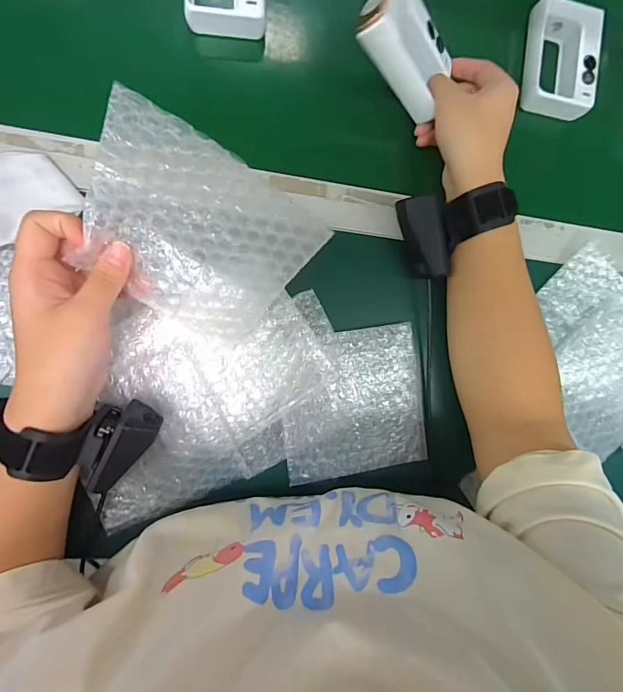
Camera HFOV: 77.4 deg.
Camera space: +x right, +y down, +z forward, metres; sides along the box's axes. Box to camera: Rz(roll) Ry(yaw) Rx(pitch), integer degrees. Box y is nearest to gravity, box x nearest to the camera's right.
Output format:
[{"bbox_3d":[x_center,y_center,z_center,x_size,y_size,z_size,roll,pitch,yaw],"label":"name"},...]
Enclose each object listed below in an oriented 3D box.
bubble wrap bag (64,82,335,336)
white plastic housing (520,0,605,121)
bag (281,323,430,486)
[{"bbox_3d":[-0.069,-0.066,0.237,0.123,0.015,0.108,28,127,-23],"label":"bubble wrap bag"},{"bbox_3d":[0.244,-0.279,0.379,0.062,0.030,0.098,3,89,-10],"label":"white plastic housing"},{"bbox_3d":[0.038,0.051,0.343,0.126,0.015,0.125,-8,91,-10],"label":"bag"}]

